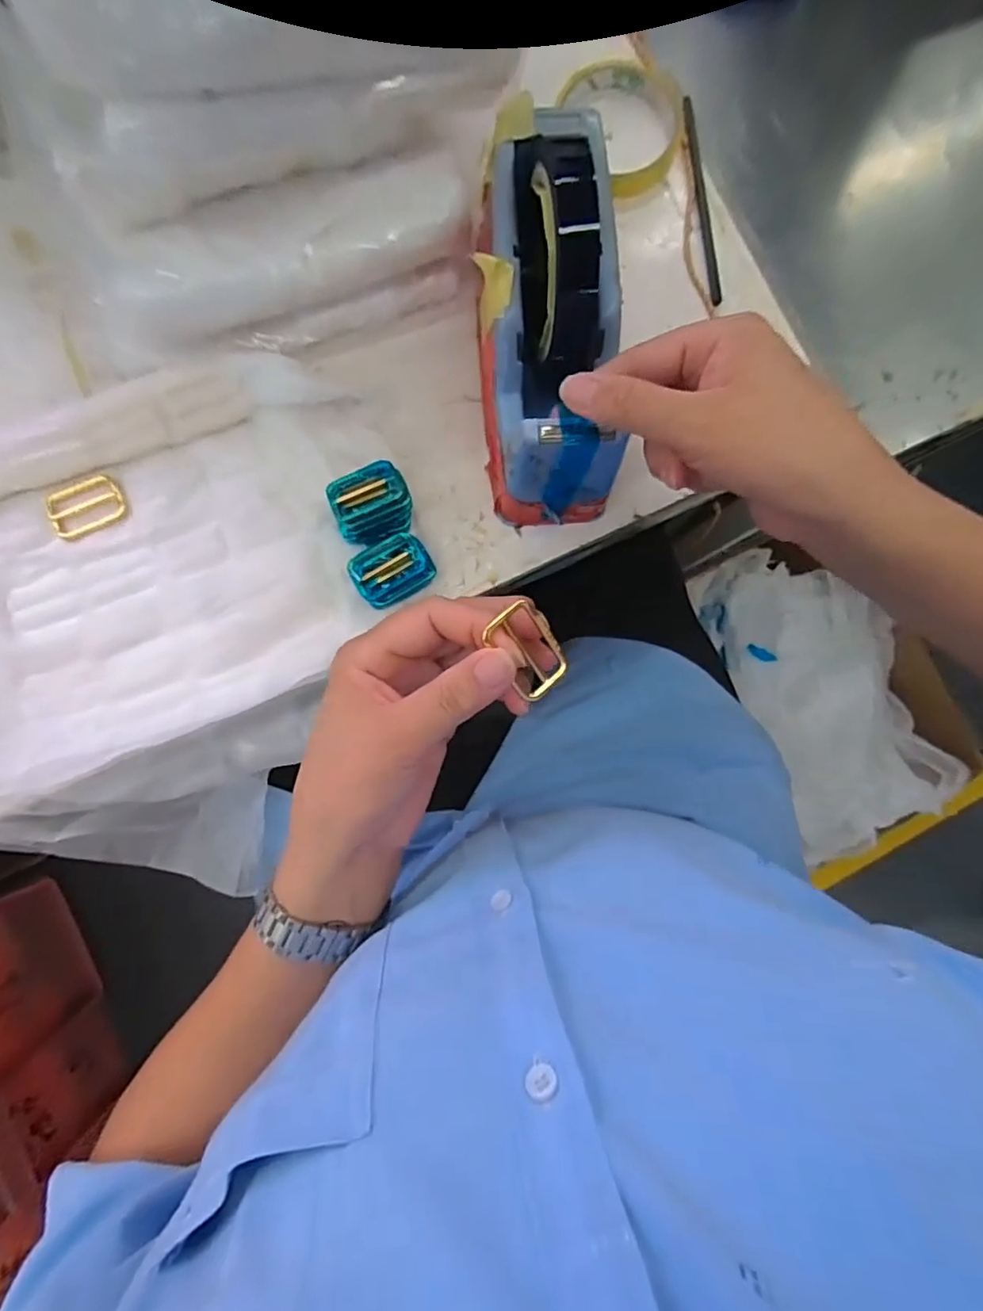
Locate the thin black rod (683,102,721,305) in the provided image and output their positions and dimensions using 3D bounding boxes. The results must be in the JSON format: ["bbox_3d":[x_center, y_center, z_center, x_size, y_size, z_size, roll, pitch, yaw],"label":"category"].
[{"bbox_3d":[0.146,-0.318,0.407,0.009,0.005,0.154,-6,84,-5],"label":"thin black rod"}]

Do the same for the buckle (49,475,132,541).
[{"bbox_3d":[-0.252,-0.093,0.366,0.047,0.004,0.034,-25,86,-6],"label":"buckle"}]

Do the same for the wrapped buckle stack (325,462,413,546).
[{"bbox_3d":[-0.073,-0.092,0.360,0.046,0.031,0.039,-18,85,-6],"label":"wrapped buckle stack"}]

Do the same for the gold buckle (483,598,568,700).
[{"bbox_3d":[0.017,-0.002,0.272,0.027,0.008,0.044,-32,109,-7],"label":"gold buckle"}]

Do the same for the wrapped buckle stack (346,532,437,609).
[{"bbox_3d":[-0.061,-0.051,0.364,0.047,0.023,0.039,-31,86,-7],"label":"wrapped buckle stack"}]

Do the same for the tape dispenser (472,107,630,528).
[{"bbox_3d":[0.037,-0.183,0.333,0.072,0.085,0.203,-4,97,-4],"label":"tape dispenser"}]

